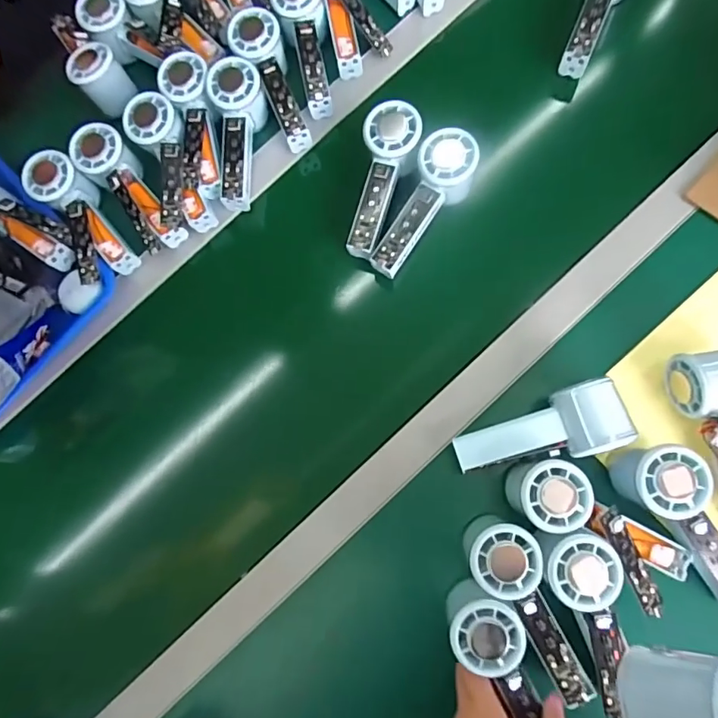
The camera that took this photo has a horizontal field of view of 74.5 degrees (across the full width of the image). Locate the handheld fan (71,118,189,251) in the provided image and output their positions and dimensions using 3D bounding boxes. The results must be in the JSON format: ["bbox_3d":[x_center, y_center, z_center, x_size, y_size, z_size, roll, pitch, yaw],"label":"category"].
[{"bbox_3d":[-0.255,-0.188,0.524,0.056,0.054,0.144,-38,78,-1],"label":"handheld fan"}]

